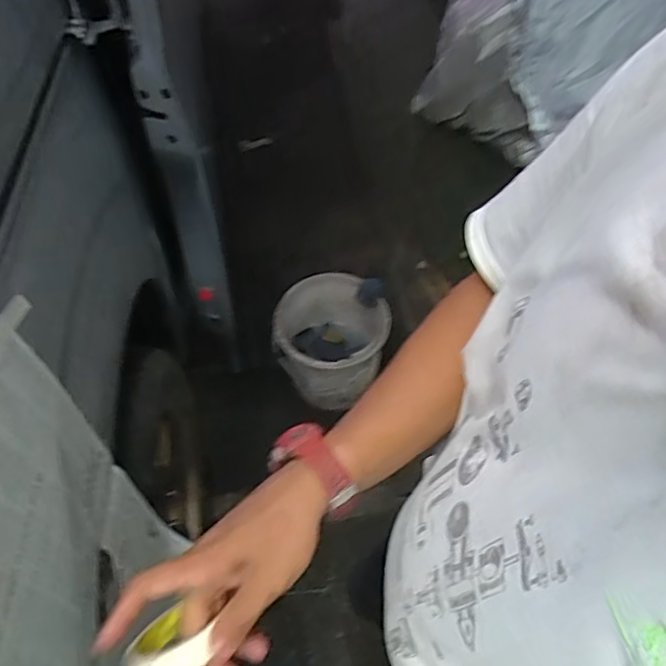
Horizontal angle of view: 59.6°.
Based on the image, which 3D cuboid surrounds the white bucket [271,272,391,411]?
[{"bbox_3d":[-0.012,0.014,1.619,0.290,0.297,0.297,0,50,0],"label":"white bucket"}]

